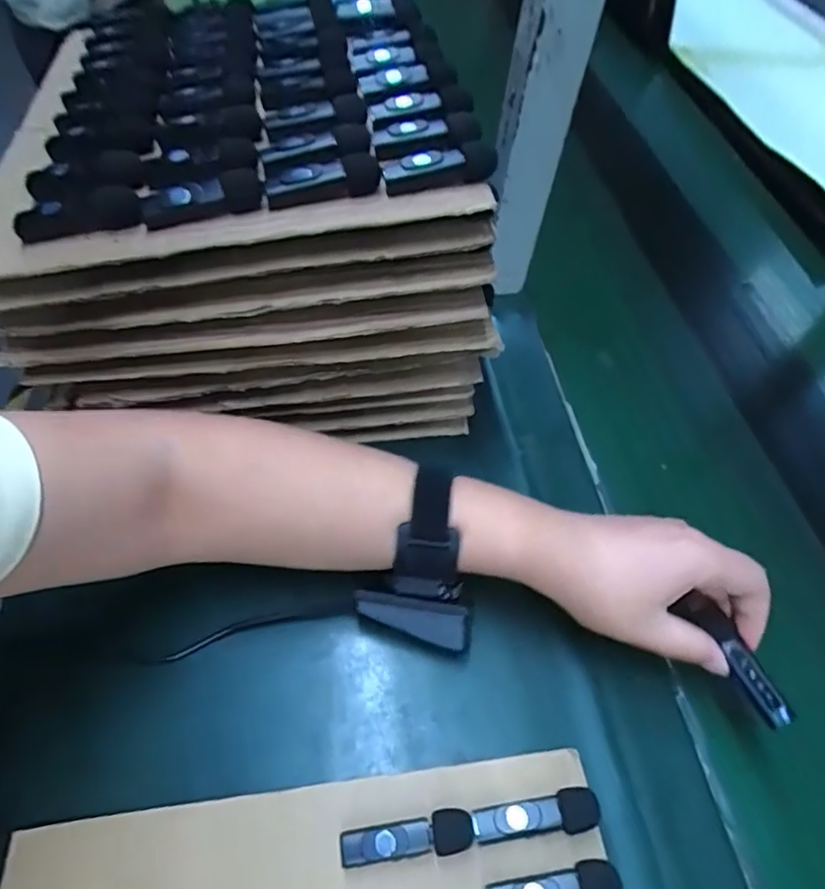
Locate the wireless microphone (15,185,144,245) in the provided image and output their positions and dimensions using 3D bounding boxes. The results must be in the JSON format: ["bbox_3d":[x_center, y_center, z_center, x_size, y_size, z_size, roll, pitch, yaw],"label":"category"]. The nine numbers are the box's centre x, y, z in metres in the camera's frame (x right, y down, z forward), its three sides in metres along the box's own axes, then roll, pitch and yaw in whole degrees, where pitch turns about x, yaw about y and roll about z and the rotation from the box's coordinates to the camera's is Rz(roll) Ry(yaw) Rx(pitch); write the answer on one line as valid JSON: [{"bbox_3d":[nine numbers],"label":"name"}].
[{"bbox_3d":[-0.181,-0.124,0.304,0.070,0.015,0.019,-10,56,5],"label":"wireless microphone"}]

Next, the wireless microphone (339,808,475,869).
[{"bbox_3d":[-0.003,0.201,0.285,0.066,0.019,0.018,-4,55,-10],"label":"wireless microphone"}]

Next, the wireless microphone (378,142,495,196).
[{"bbox_3d":[0.015,-0.154,0.313,0.061,0.021,0.014,-7,56,-8],"label":"wireless microphone"}]

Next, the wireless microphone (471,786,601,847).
[{"bbox_3d":[0.064,0.194,0.292,0.064,0.017,0.018,-4,55,-10],"label":"wireless microphone"}]

